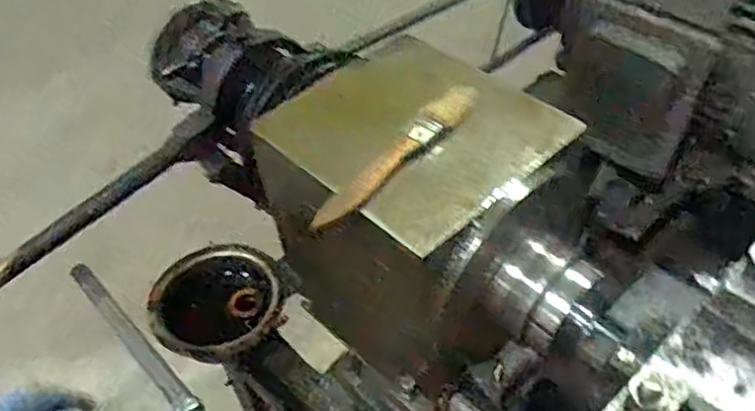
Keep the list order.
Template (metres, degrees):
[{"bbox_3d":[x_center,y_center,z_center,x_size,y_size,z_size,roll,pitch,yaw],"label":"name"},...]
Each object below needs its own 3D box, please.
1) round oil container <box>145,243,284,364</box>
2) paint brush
[{"bbox_3d":[-0.159,0.095,0.679,0.128,0.033,0.117,-3,47,3],"label":"round oil container"},{"bbox_3d":[0.011,-0.033,0.428,0.021,0.017,0.147,34,58,31],"label":"paint brush"}]

